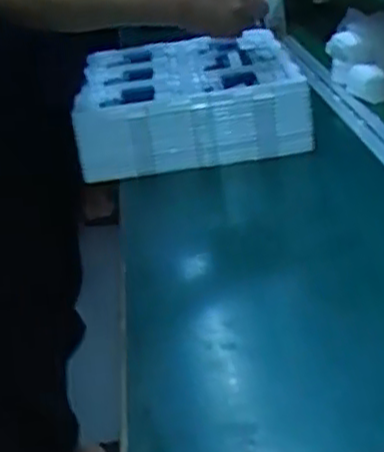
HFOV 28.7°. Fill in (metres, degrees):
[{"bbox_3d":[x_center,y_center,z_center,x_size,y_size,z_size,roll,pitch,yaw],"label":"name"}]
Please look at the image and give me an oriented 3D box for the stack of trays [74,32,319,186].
[{"bbox_3d":[-0.007,-0.181,1.042,0.282,0.104,0.319,-6,25,-1],"label":"stack of trays"}]

